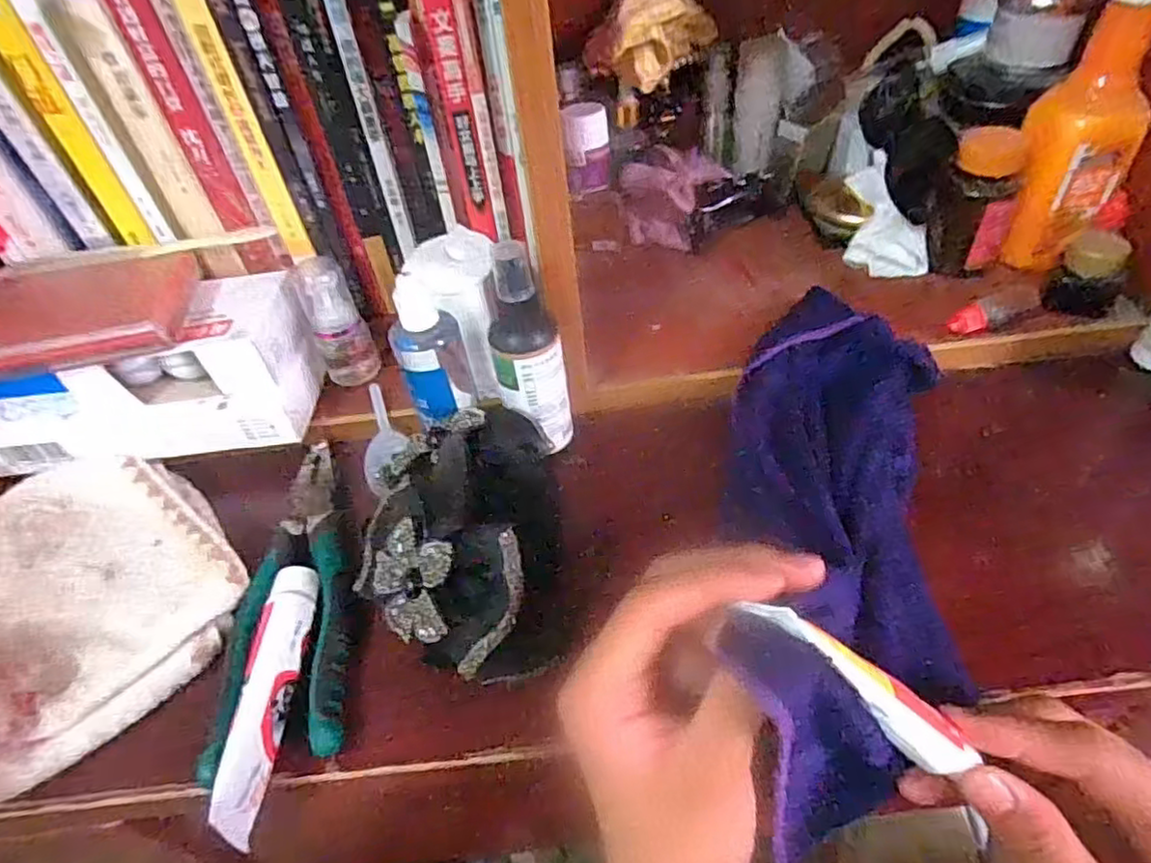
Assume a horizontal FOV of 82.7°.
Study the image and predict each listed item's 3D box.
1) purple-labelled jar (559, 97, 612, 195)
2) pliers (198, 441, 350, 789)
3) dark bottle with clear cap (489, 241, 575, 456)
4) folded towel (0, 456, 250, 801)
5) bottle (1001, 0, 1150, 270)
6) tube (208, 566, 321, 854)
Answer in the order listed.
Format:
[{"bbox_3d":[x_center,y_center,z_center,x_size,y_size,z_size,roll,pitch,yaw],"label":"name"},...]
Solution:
[{"bbox_3d":[0.009,-0.216,0.500,0.034,0.058,0.033,-4,45,4],"label":"purple-labelled jar"},{"bbox_3d":[-0.148,0.078,0.347,0.057,0.016,0.189,-12,45,-4],"label":"pliers"},{"bbox_3d":[-0.025,-0.041,0.358,0.036,0.119,0.030,-7,44,1],"label":"dark bottle with clear cap"},{"bbox_3d":[-0.281,0.082,0.334,0.176,0.056,0.179,-38,52,-27],"label":"folded towel"},{"bbox_3d":[0.307,-0.193,0.382,0.059,0.185,0.052,20,51,25],"label":"bottle"},{"bbox_3d":[-0.139,0.115,0.299,0.024,0.027,0.123,-9,44,-1],"label":"tube"}]

